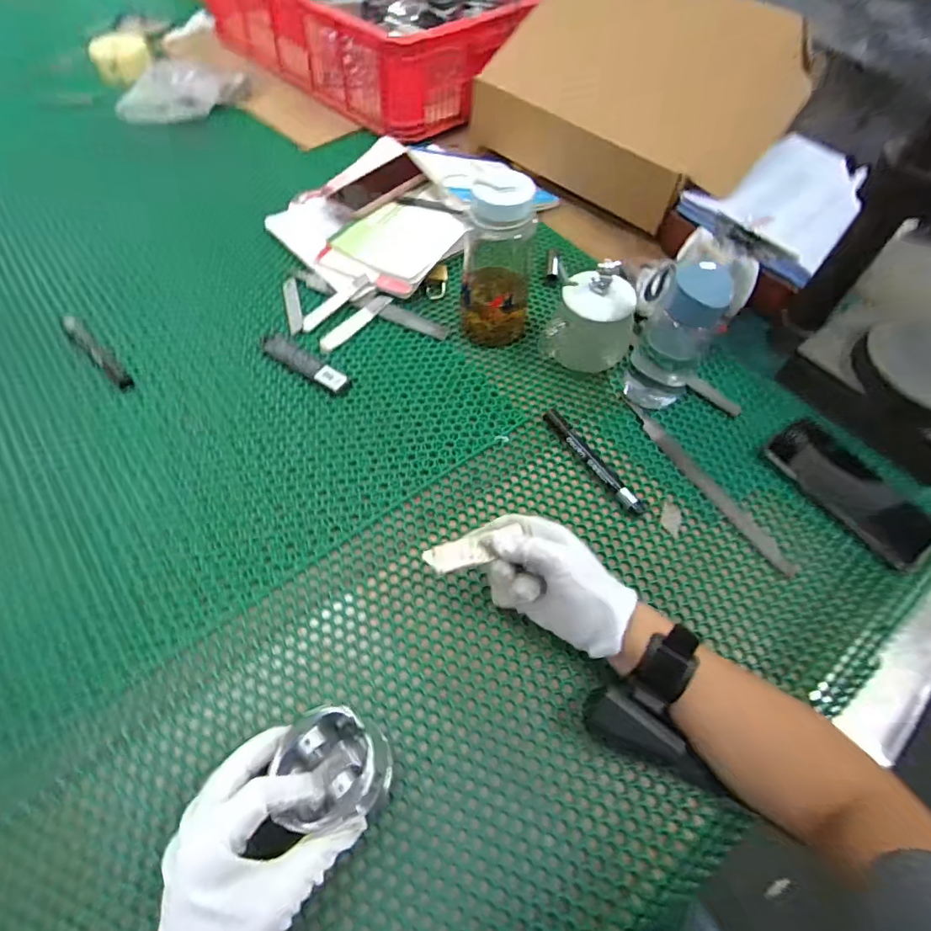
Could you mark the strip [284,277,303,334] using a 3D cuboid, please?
[{"bbox_3d":[-0.215,-0.203,0.626,0.016,0.004,0.101,-13,61,-10],"label":"strip"}]

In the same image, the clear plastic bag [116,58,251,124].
[{"bbox_3d":[-0.470,-0.624,0.835,0.216,0.060,0.094,-26,64,-17],"label":"clear plastic bag"}]

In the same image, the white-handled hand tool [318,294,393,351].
[{"bbox_3d":[-0.135,-0.176,0.611,0.020,0.008,0.109,36,64,17],"label":"white-handled hand tool"}]

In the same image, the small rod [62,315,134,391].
[{"bbox_3d":[-0.421,-0.131,0.568,0.145,0.016,0.018,40,66,19],"label":"small rod"}]

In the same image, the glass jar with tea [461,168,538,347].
[{"bbox_3d":[0.039,-0.218,0.552,0.075,0.172,0.075,1,60,-2],"label":"glass jar with tea"}]

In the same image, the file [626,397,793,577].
[{"bbox_3d":[0.245,0.013,0.521,0.024,0.005,0.236,-27,64,-17],"label":"file"}]

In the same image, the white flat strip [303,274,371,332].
[{"bbox_3d":[-0.160,-0.203,0.621,0.022,0.005,0.108,38,71,18],"label":"white flat strip"}]

